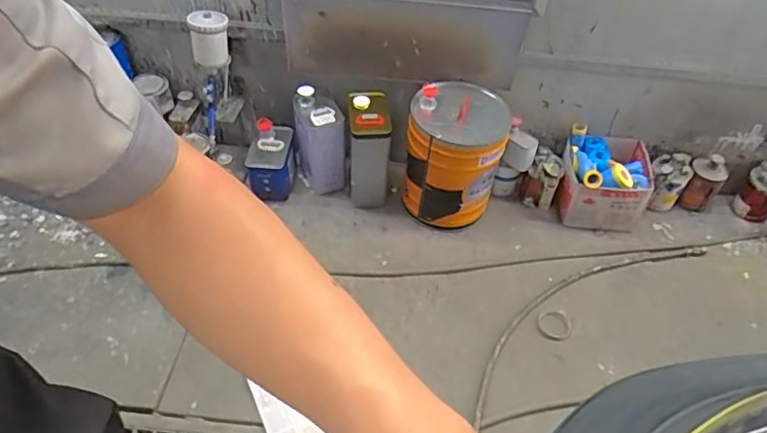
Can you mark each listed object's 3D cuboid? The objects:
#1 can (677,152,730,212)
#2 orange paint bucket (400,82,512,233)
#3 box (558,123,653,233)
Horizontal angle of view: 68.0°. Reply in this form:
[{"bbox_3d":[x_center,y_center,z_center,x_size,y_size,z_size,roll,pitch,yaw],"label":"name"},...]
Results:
[{"bbox_3d":[0.945,-0.101,1.682,0.093,0.148,0.093,2,47,-2],"label":"can"},{"bbox_3d":[0.188,-0.158,1.586,0.253,0.339,0.258,2,47,-2],"label":"orange paint bucket"},{"bbox_3d":[0.624,-0.101,1.635,0.241,0.203,0.233,10,47,6],"label":"box"}]

